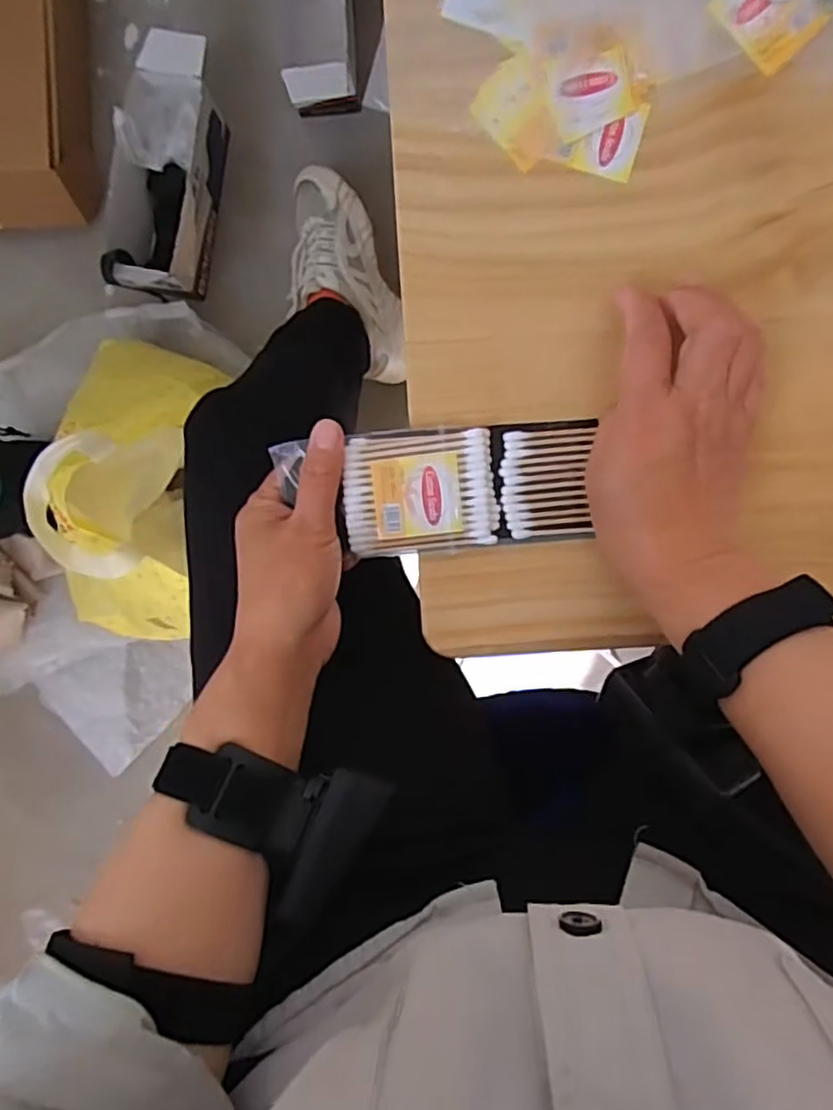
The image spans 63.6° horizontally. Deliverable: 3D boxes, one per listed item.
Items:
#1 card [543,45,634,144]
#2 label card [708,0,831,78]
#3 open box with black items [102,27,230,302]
[{"bbox_3d":[0.086,-0.229,0.332,0.038,0.004,0.036,-14,103,6],"label":"card"},{"bbox_3d":[0.164,-0.252,0.314,0.045,0.006,0.036,42,96,-7],"label":"label card"},{"bbox_3d":[-0.295,-0.440,0.784,0.101,0.108,0.279,8,94,1],"label":"open box with black items"}]

